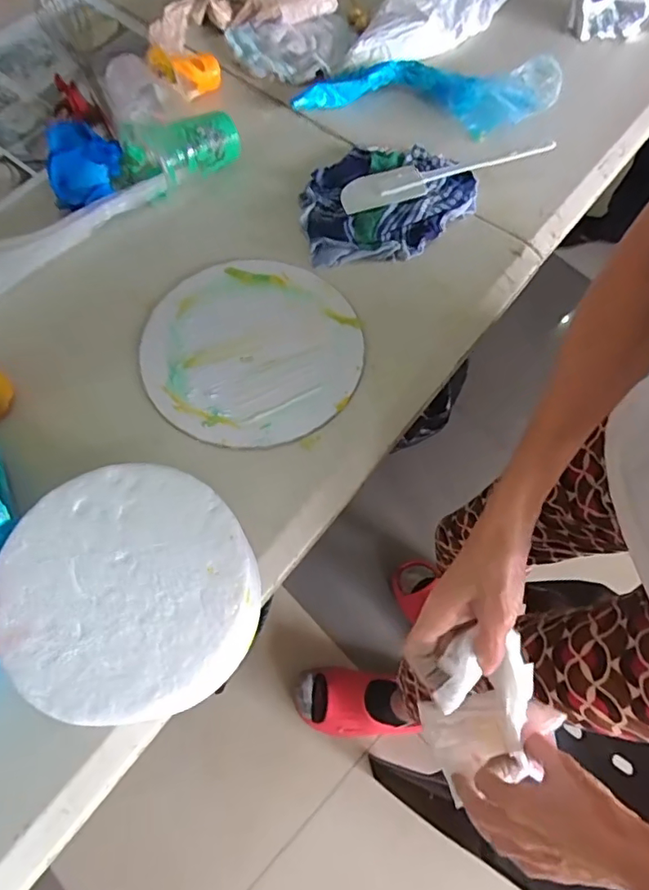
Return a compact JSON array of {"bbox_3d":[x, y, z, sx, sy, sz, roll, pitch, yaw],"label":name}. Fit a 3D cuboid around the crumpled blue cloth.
[{"bbox_3d":[0.065,-0.250,0.529,0.177,0.016,0.143,-9,69,-7],"label":"crumpled blue cloth"}]

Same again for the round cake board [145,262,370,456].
[{"bbox_3d":[-0.064,-0.088,0.475,0.188,0.012,0.191,1,68,-3],"label":"round cake board"}]

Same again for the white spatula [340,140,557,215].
[{"bbox_3d":[0.120,-0.278,0.534,0.219,0.022,0.046,-21,70,-11],"label":"white spatula"}]

